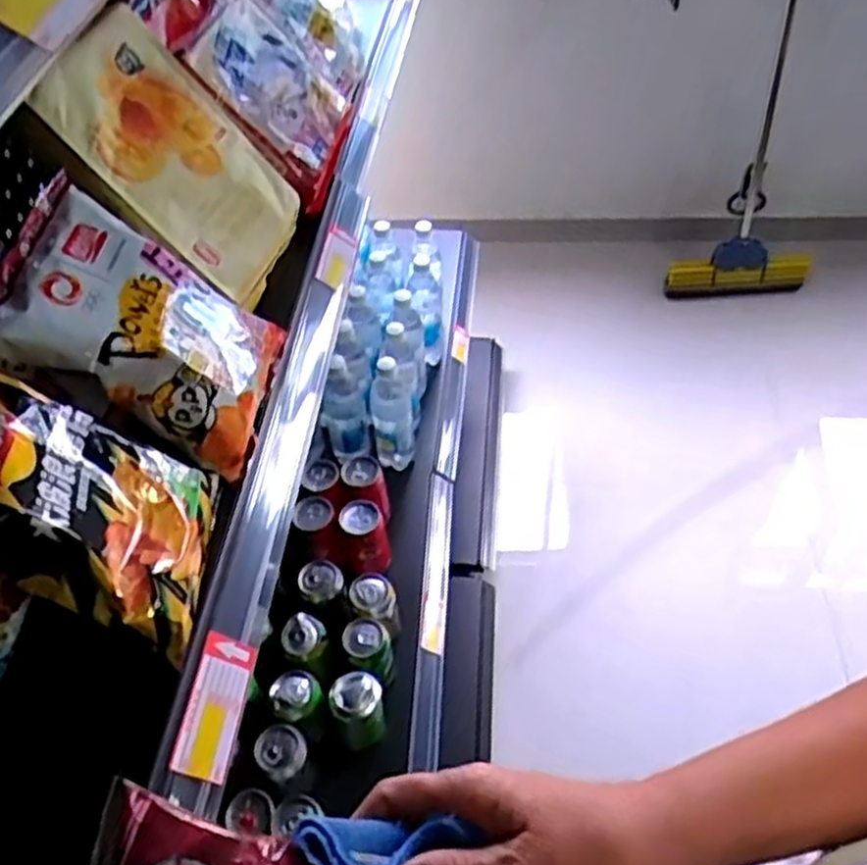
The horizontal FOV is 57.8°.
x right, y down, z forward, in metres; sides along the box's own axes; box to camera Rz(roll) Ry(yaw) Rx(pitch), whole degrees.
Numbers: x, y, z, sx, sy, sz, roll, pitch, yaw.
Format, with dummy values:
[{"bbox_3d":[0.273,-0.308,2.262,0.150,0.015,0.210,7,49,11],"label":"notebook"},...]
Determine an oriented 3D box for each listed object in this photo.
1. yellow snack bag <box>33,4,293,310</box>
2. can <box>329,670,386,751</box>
[{"bbox_3d":[-0.222,-0.246,0.715,0.025,0.240,0.150,-7,45,47],"label":"yellow snack bag"},{"bbox_3d":[-0.096,0.363,1.022,0.071,0.106,0.067,-23,52,-14],"label":"can"}]

